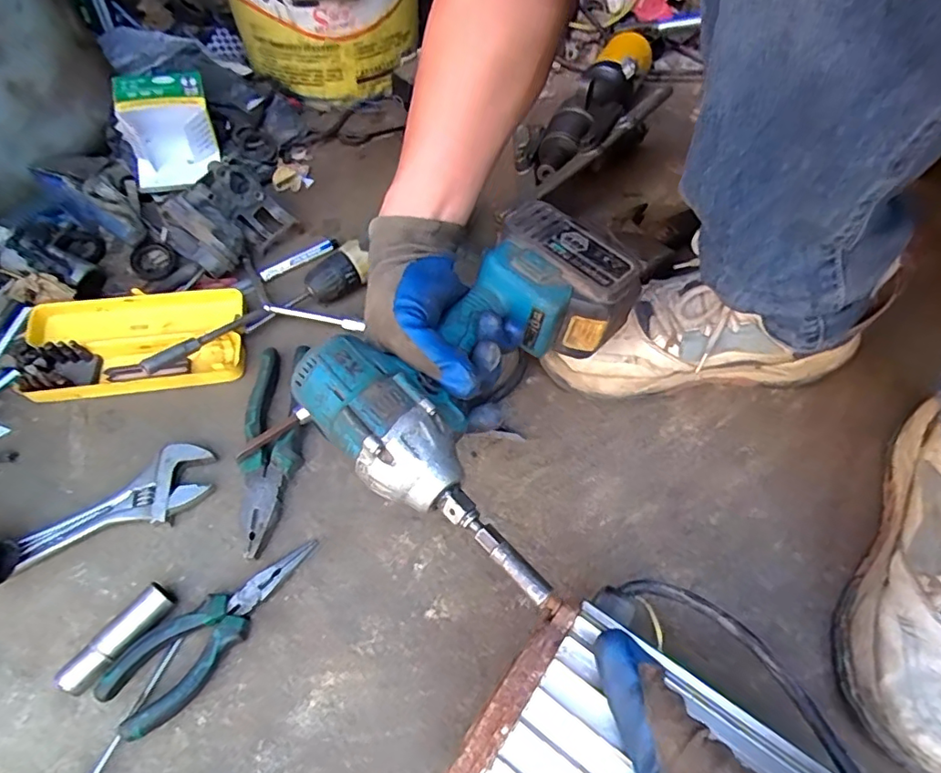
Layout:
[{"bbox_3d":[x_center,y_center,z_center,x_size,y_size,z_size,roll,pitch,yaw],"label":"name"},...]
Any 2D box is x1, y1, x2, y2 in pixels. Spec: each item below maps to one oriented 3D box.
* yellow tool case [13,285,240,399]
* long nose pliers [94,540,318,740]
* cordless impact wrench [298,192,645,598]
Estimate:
[{"bbox_3d":[-0.312,-0.046,0.530,0.179,0.054,0.108,-14,54,-9],"label":"yellow tool case"},{"bbox_3d":[-0.179,0.162,0.392,0.045,0.028,0.153,33,60,23],"label":"long nose pliers"},{"bbox_3d":[0.032,-0.014,0.382,0.189,0.069,0.248,32,62,23],"label":"cordless impact wrench"}]

